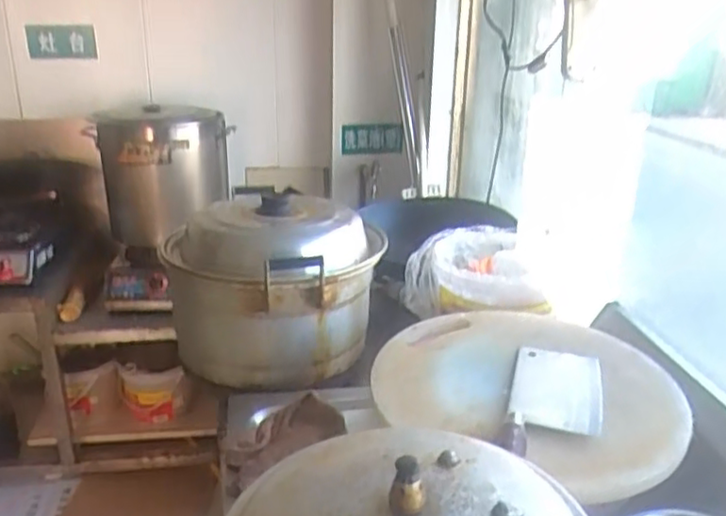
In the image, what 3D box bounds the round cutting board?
[{"bbox_3d":[0.215,0.152,0.843,0.351,0.029,0.340,1,21,0],"label":"round cutting board"}]

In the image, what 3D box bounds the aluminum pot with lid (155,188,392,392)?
[{"bbox_3d":[-0.135,0.046,1.100,0.282,0.247,0.288,1,21,0],"label":"aluminum pot with lid"}]

